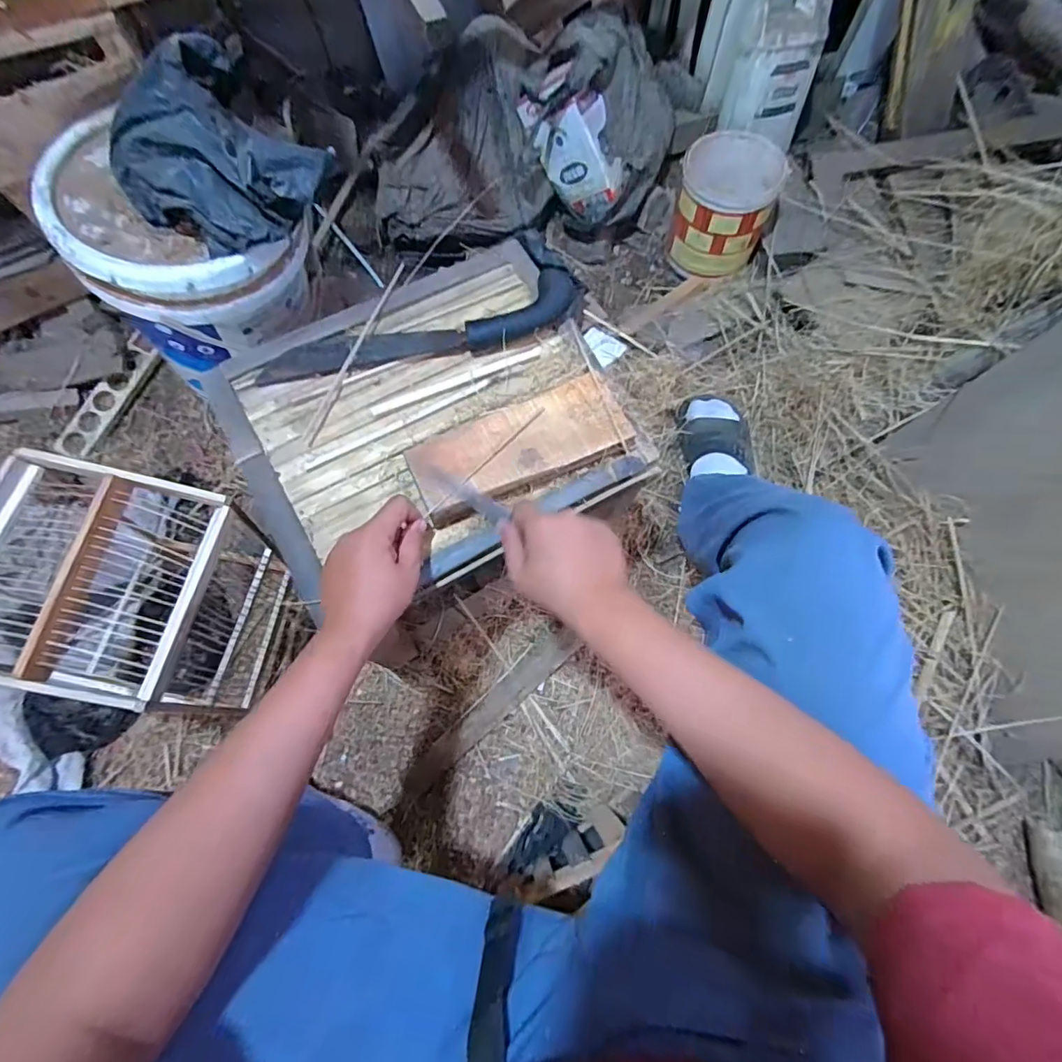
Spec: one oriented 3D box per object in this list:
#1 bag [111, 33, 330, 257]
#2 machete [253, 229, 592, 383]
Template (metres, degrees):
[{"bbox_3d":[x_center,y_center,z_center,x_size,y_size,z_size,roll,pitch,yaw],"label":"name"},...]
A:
[{"bbox_3d":[-0.381,-0.452,0.636,0.214,0.130,0.173,32,74,11],"label":"bag"},{"bbox_3d":[-0.122,-0.226,0.606,0.369,0.041,0.106,-27,72,-9],"label":"machete"}]

